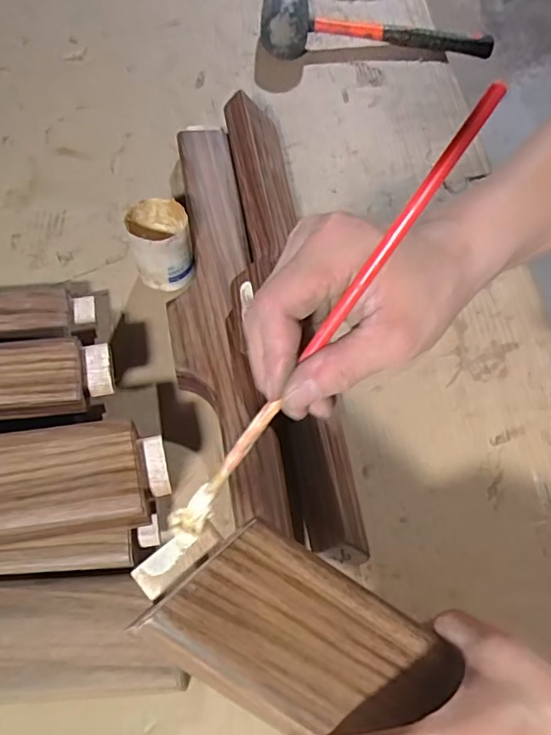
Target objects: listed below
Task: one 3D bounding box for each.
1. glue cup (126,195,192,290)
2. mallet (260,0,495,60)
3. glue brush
[{"bbox_3d":[-0.118,-0.122,0.578,0.058,0.083,0.062,0,59,0],"label":"glue cup"},{"bbox_3d":[0.153,-0.529,0.836,0.352,0.071,0.108,-2,59,-2],"label":"mallet"},{"bbox_3d":[0.017,-0.009,0.250,0.015,0.010,0.247,44,113,23],"label":"glue brush"}]

